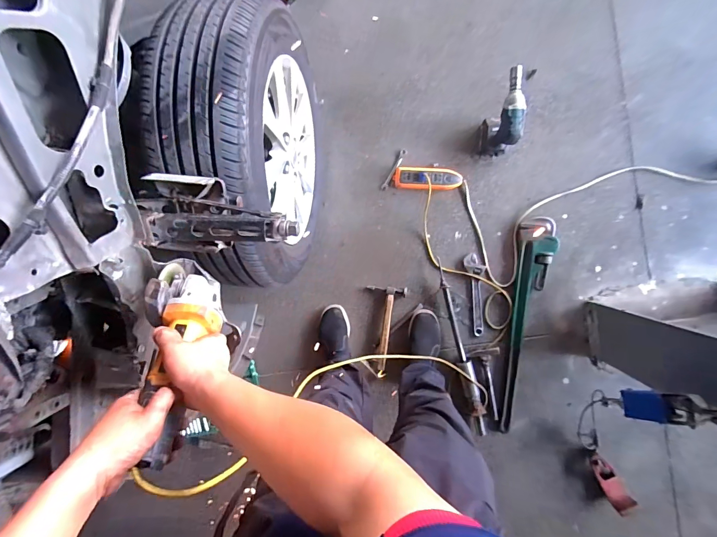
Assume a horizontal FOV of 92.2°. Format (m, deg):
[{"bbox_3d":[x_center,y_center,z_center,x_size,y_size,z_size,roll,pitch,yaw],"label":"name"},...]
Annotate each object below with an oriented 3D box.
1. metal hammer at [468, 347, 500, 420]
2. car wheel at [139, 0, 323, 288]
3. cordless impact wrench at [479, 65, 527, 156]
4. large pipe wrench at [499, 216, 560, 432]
[{"bbox_3d":[0.473,0.412,1.219,0.101,0.029,0.253,-14,92,7],"label":"metal hammer"},{"bbox_3d":[-0.259,-0.285,0.875,0.213,0.557,0.625,5,94,6],"label":"car wheel"},{"bbox_3d":[0.438,-0.467,1.070,0.080,0.250,0.217,-6,93,6],"label":"cordless impact wrench"},{"bbox_3d":[0.589,0.206,1.173,0.114,0.071,0.755,5,94,6],"label":"large pipe wrench"}]

